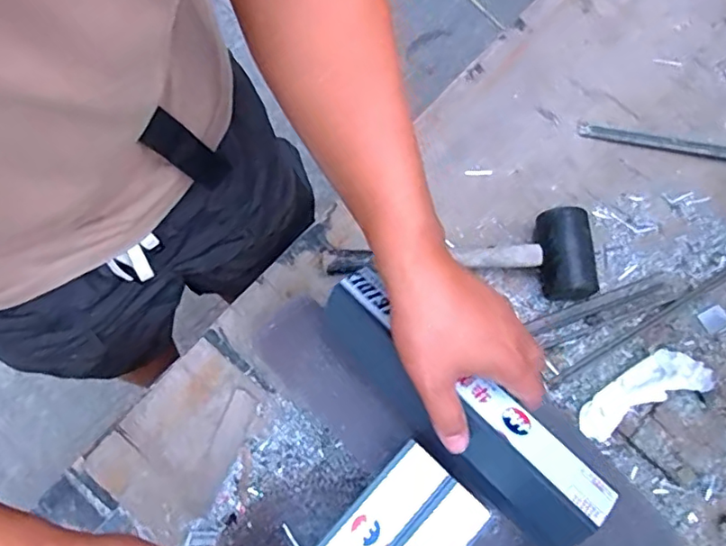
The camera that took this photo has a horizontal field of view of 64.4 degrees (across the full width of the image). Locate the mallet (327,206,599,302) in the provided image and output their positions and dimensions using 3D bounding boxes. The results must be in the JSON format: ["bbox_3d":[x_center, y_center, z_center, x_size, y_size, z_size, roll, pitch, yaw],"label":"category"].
[{"bbox_3d":[0.112,-0.017,0.664,0.292,0.054,0.099,-1,71,3],"label":"mallet"}]

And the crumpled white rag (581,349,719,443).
[{"bbox_3d":[0.307,0.129,0.635,0.152,0.011,0.056,-24,72,-5],"label":"crumpled white rag"}]

